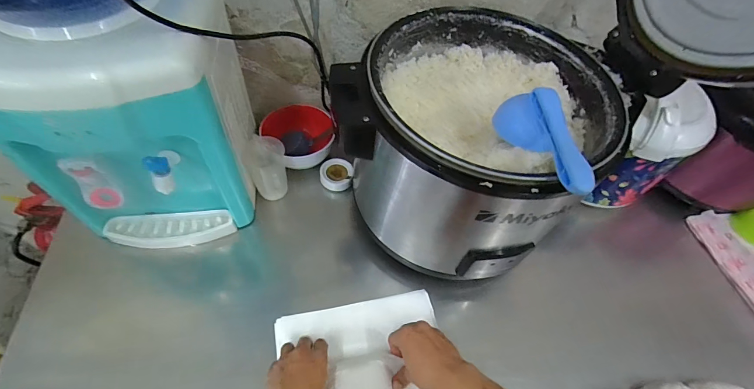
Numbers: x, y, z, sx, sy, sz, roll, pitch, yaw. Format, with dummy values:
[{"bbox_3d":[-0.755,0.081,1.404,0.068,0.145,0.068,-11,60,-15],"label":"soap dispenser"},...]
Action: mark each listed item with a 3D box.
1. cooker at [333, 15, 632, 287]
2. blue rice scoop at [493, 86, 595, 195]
[{"bbox_3d":[0.156,-0.081,0.592,0.348,0.277,0.354,39,61,20],"label":"cooker"},{"bbox_3d":[0.206,-0.068,0.433,0.045,0.075,0.185,-3,40,-7],"label":"blue rice scoop"}]

